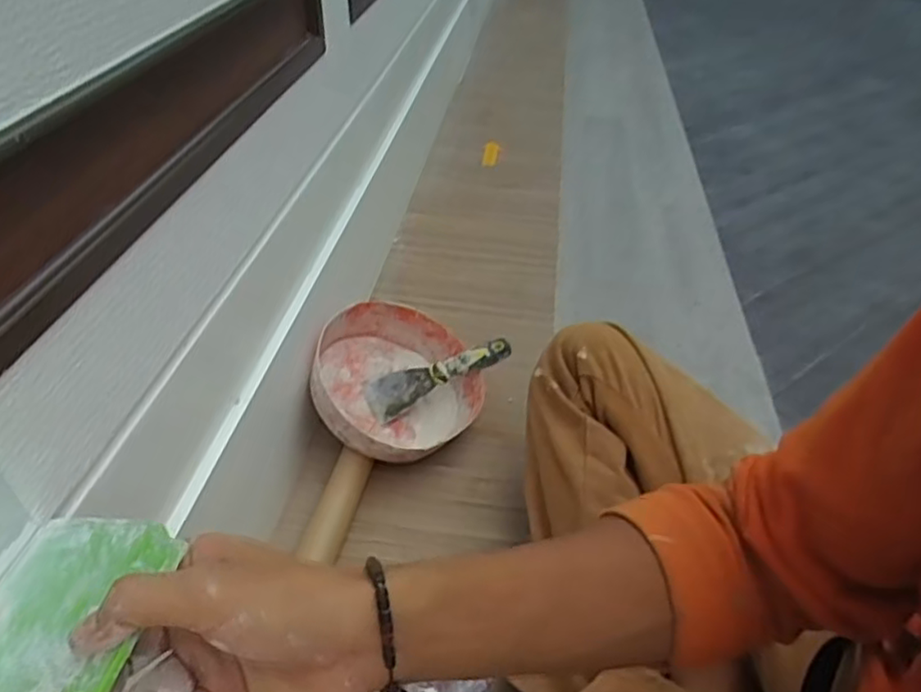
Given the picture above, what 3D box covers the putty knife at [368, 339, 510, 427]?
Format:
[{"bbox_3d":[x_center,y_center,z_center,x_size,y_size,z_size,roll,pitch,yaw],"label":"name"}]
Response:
[{"bbox_3d":[-0.029,0.032,0.821,0.185,0.047,0.049,-19,43,-21],"label":"putty knife"}]

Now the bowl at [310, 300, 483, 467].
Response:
[{"bbox_3d":[-0.082,0.047,0.806,0.210,0.068,0.210,15,48,-18],"label":"bowl"}]

